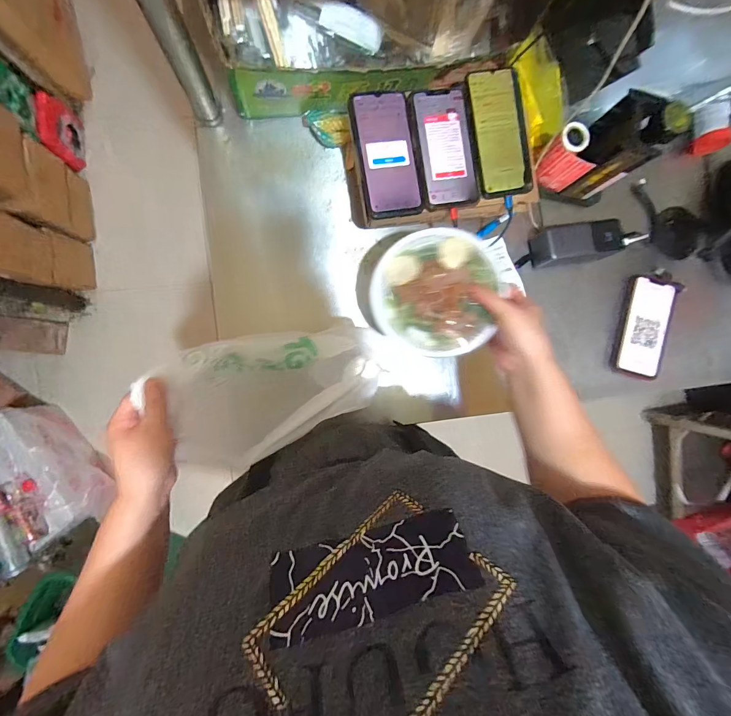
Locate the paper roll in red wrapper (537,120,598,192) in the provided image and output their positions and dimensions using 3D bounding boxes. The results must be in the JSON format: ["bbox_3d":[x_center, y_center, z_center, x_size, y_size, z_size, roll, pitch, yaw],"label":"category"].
[{"bbox_3d":[0.299,-0.298,0.551,0.042,0.090,0.068,-37,95,-9],"label":"paper roll in red wrapper"}]

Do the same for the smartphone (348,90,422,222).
[{"bbox_3d":[0.029,-0.271,0.482,0.076,0.014,0.161,-12,91,-10],"label":"smartphone"}]

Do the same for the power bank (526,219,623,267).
[{"bbox_3d":[0.349,-0.186,0.585,0.136,0.053,0.059,-9,90,-10],"label":"power bank"}]

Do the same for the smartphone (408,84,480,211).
[{"bbox_3d":[0.108,-0.287,0.492,0.081,0.017,0.156,-10,90,-10],"label":"smartphone"}]

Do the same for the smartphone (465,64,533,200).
[{"bbox_3d":[0.185,-0.311,0.497,0.077,0.012,0.167,-13,96,-3],"label":"smartphone"}]

